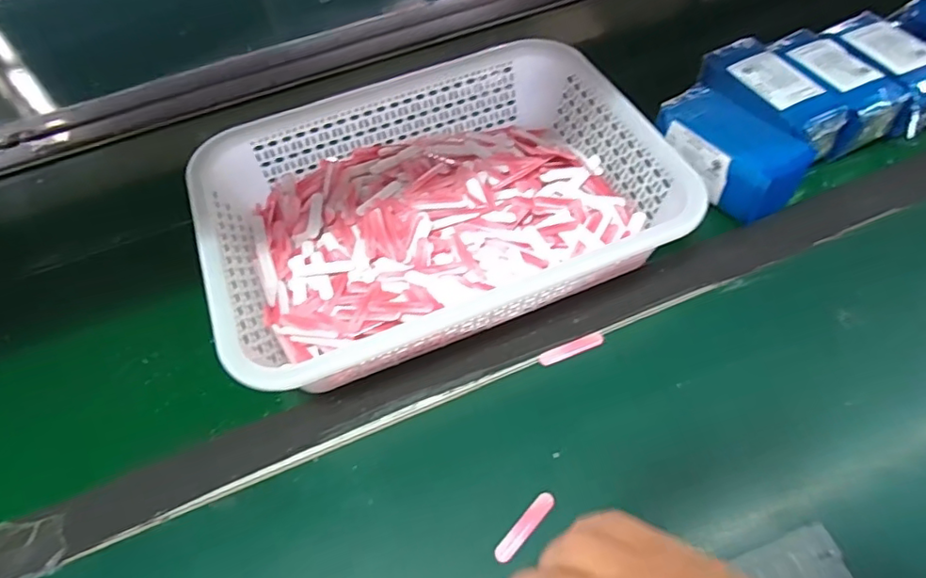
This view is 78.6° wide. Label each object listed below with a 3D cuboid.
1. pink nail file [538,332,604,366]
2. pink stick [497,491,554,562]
[{"bbox_3d":[0.083,0.044,0.428,0.052,0.004,0.012,-20,55,-10],"label":"pink nail file"},{"bbox_3d":[0.040,0.151,0.359,0.011,0.004,0.052,35,64,26],"label":"pink stick"}]

